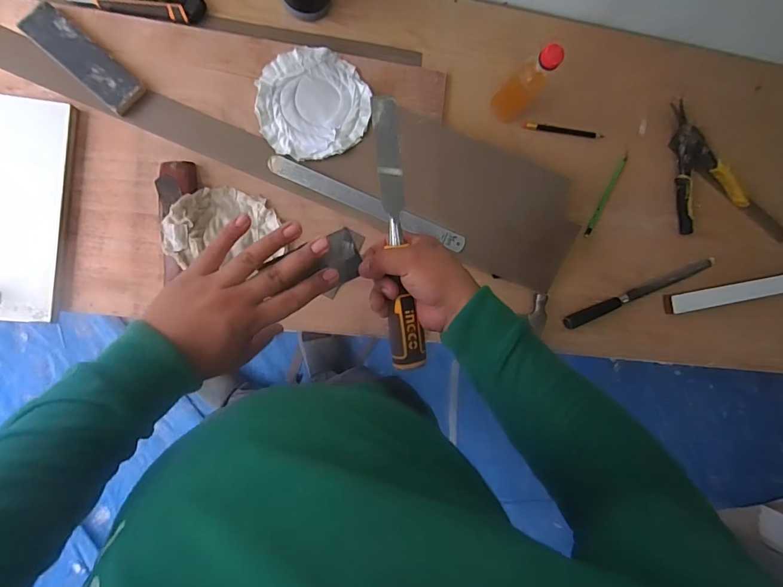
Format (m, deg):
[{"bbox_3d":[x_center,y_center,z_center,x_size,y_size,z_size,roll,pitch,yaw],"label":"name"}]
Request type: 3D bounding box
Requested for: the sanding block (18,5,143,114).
[{"bbox_3d":[-0.455,-0.346,0.633,0.182,0.016,0.057,41,84,-7],"label":"sanding block"}]

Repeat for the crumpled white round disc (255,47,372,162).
[{"bbox_3d":[-0.124,-0.305,0.689,0.173,0.019,0.172,0,90,-9],"label":"crumpled white round disc"}]

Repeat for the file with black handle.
[{"bbox_3d":[0.463,-0.003,0.790,0.327,0.025,0.024,-20,93,-8],"label":"file with black handle"}]

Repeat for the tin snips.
[{"bbox_3d":[0.569,-0.244,0.812,0.146,0.033,0.231,-26,94,-8],"label":"tin snips"}]

